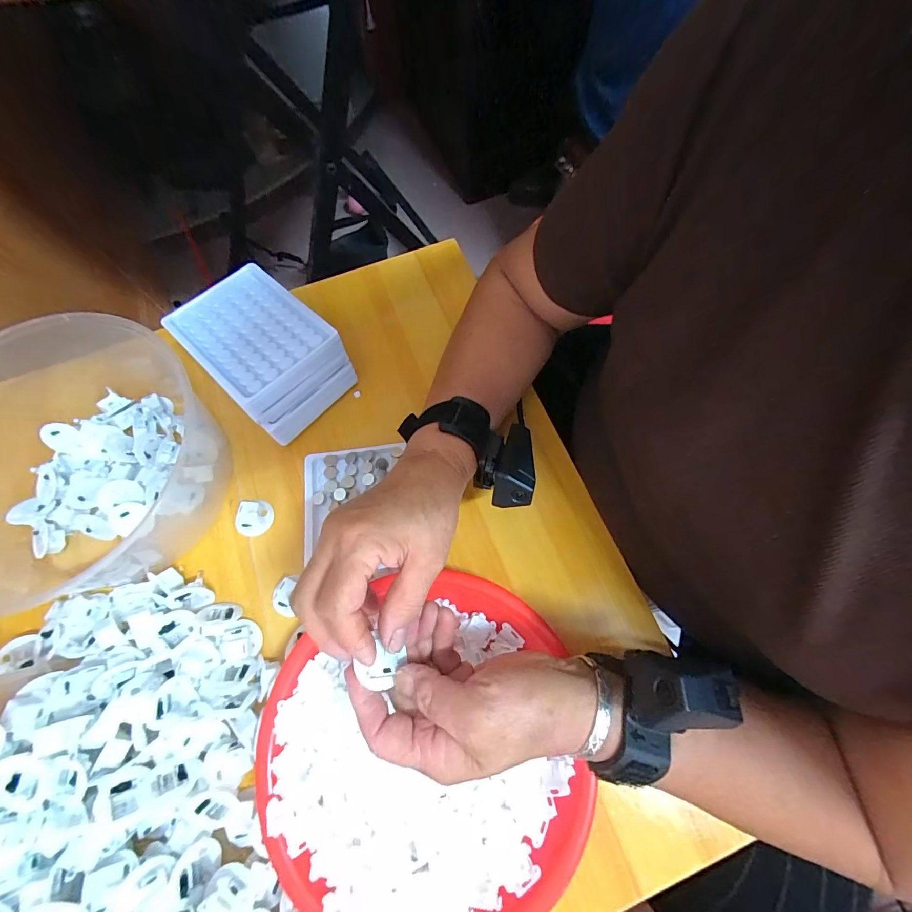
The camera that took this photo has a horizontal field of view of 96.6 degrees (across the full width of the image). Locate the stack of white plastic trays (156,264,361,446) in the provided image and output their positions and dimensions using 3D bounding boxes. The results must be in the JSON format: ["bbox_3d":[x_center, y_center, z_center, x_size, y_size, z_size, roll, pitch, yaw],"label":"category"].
[{"bbox_3d":[-0.176,-0.097,0.380,0.135,0.074,0.098,41,76,15],"label":"stack of white plastic trays"}]

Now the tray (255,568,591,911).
[{"bbox_3d":[-0.025,0.205,0.292,0.215,0.024,0.223,1,68,-2],"label":"tray"}]

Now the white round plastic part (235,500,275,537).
[{"bbox_3d":[-0.179,0.054,0.361,0.029,0.015,0.030,-1,70,2],"label":"white round plastic part"}]

